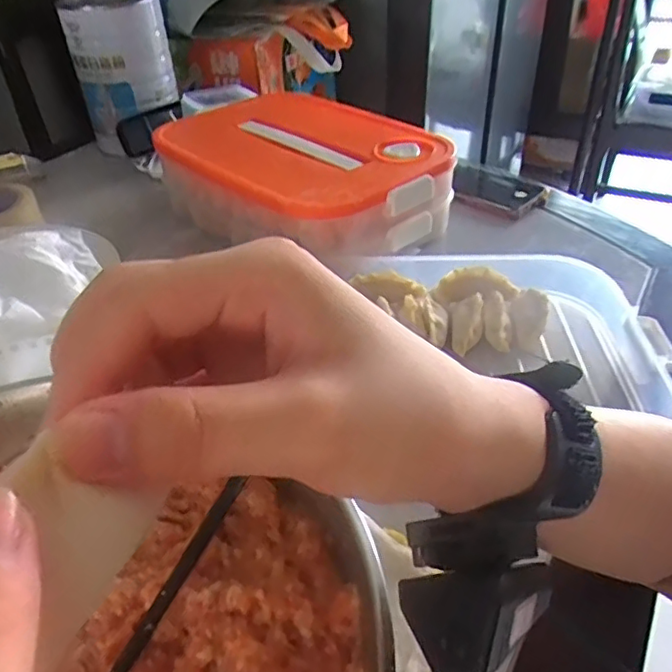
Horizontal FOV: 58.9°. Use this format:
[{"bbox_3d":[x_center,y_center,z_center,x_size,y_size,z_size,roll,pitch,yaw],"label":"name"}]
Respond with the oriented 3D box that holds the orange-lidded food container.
[{"bbox_3d":[-0.032,-0.171,0.627,0.213,0.076,0.297,-33,48,-32],"label":"orange-lidded food container"}]

